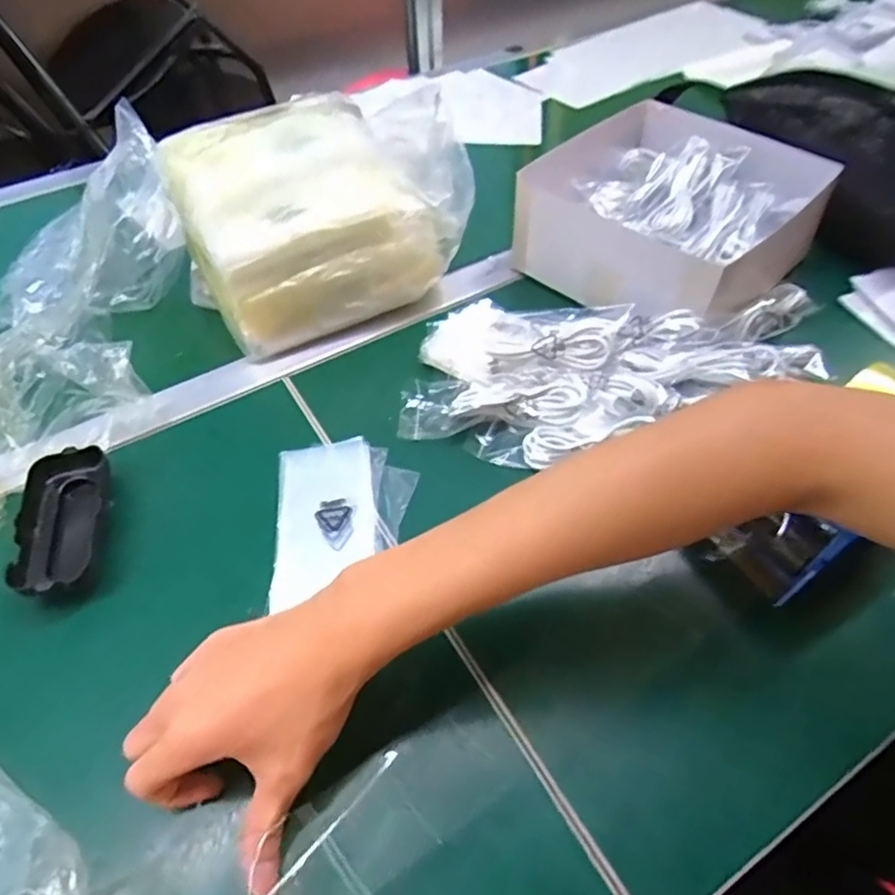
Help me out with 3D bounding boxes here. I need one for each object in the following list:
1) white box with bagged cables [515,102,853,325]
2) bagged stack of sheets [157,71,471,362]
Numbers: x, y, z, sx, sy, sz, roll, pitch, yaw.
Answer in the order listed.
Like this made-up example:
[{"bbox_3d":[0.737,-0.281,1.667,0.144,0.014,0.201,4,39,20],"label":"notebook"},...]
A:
[{"bbox_3d":[0.195,-0.213,0.574,0.215,0.083,0.198,37,61,27],"label":"white box with bagged cables"},{"bbox_3d":[-0.118,-0.220,0.580,0.240,0.133,0.214,-19,53,-13],"label":"bagged stack of sheets"}]

